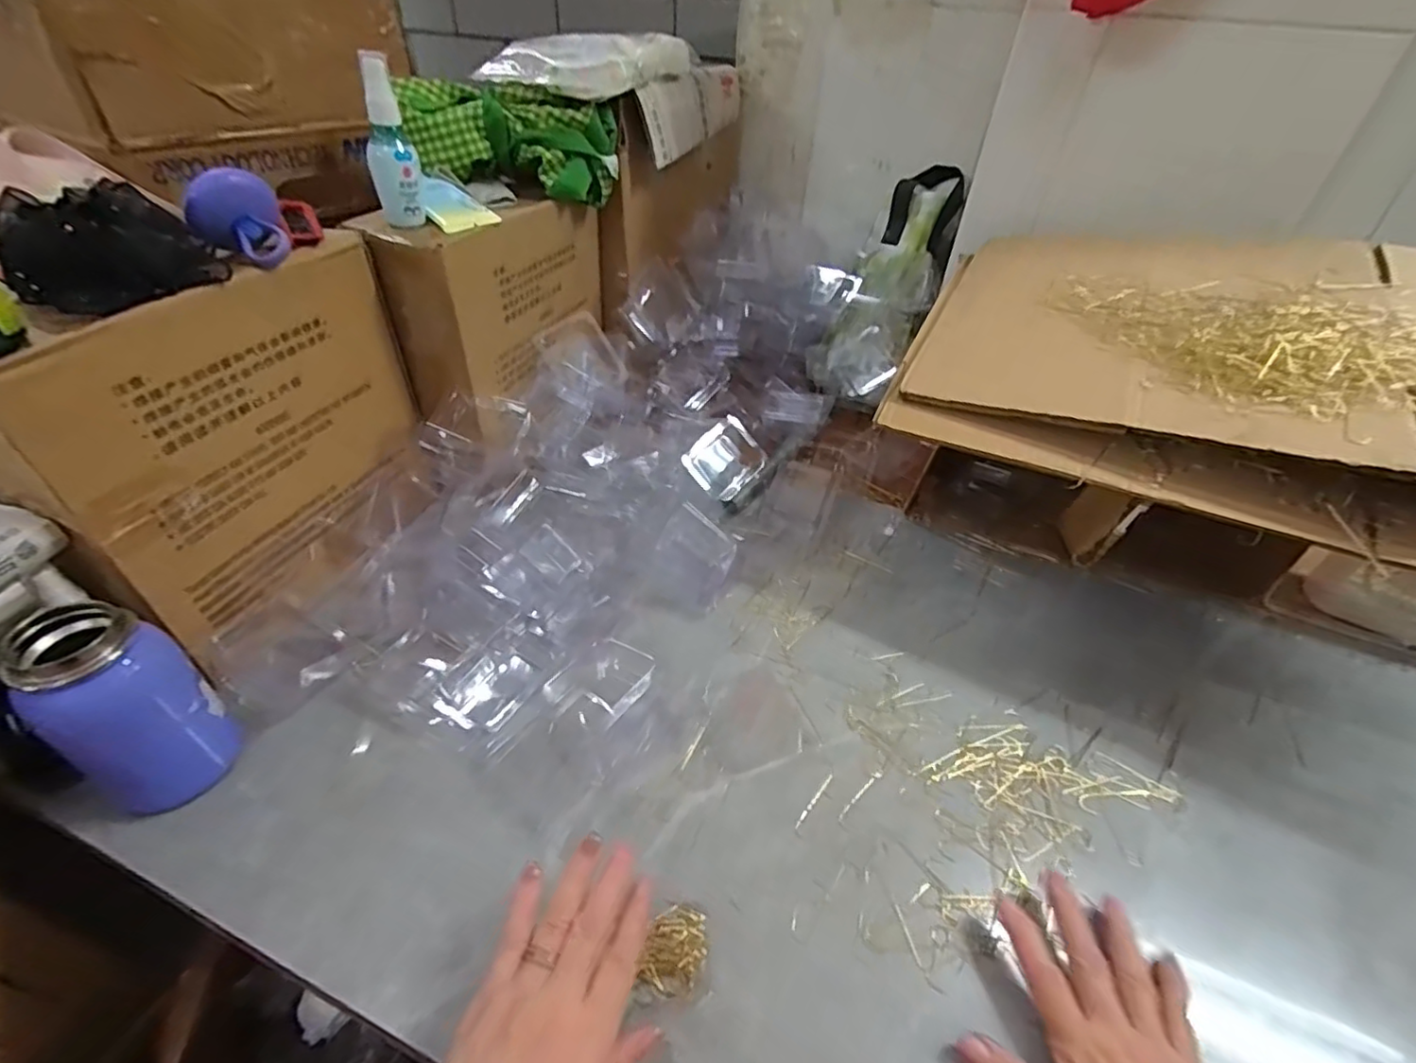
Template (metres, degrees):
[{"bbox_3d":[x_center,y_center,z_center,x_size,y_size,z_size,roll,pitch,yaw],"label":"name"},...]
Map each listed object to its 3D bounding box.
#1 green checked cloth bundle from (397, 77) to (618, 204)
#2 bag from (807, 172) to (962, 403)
[{"bbox_3d":[-0.200,-0.400,0.625,0.209,0.087,0.075,-3,41,-8],"label":"green checked cloth bundle"},{"bbox_3d":[0.251,-0.347,0.815,0.110,0.341,0.071,26,2,22],"label":"bag"}]

